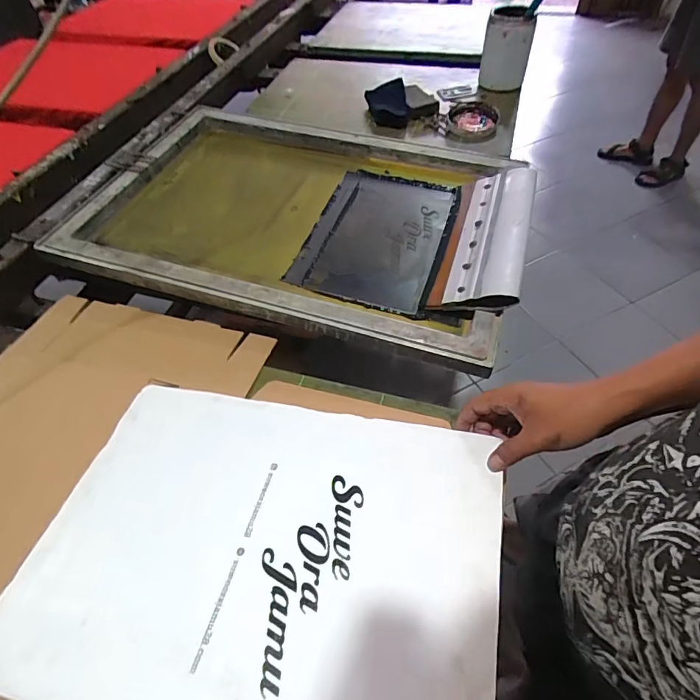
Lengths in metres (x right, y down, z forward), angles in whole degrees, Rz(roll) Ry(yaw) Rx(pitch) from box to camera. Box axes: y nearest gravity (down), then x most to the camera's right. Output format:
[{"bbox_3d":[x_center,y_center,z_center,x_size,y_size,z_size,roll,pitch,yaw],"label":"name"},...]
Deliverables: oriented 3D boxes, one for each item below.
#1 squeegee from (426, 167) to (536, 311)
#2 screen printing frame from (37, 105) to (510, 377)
[{"bbox_3d":[0.206,-0.173,0.663,0.120,0.032,0.304,-4,46,32],"label":"squeegee"},{"bbox_3d":[-0.099,-0.239,0.737,0.695,0.053,0.468,13,54,12],"label":"screen printing frame"}]

